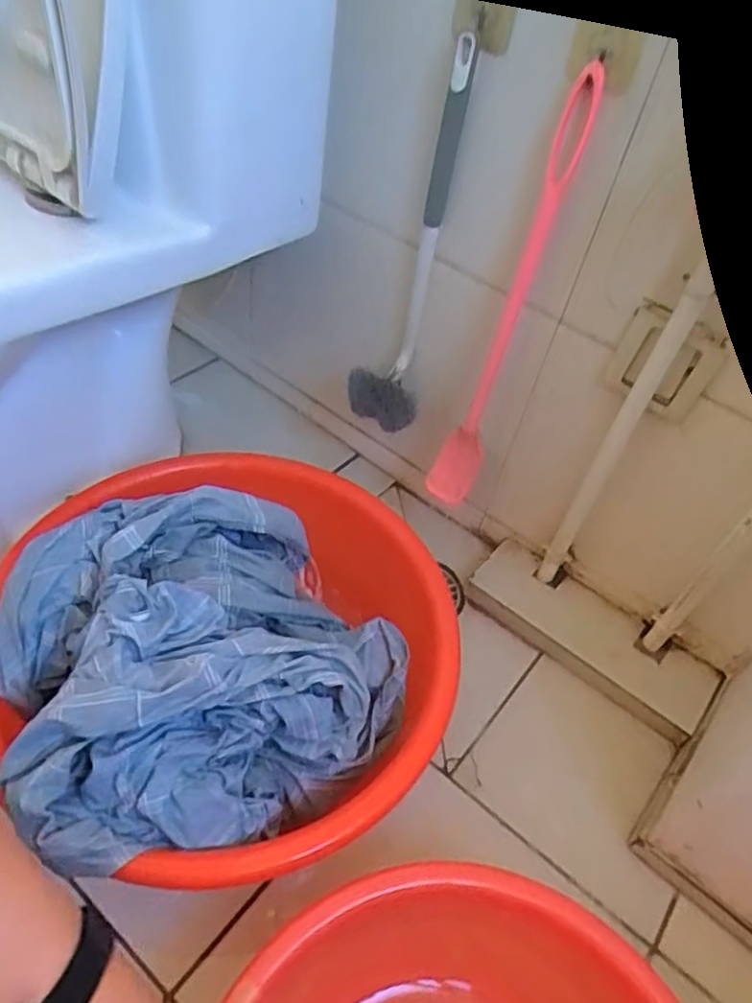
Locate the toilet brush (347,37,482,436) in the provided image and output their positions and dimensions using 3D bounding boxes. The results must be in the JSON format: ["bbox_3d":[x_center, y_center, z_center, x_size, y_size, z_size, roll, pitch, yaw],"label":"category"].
[{"bbox_3d":[0.029,-0.260,0.725,0.090,0.382,0.124,7,48,0],"label":"toilet brush"}]

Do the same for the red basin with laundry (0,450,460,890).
[{"bbox_3d":[-0.135,0.125,0.638,0.413,0.220,0.431,14,48,5],"label":"red basin with laundry"}]

